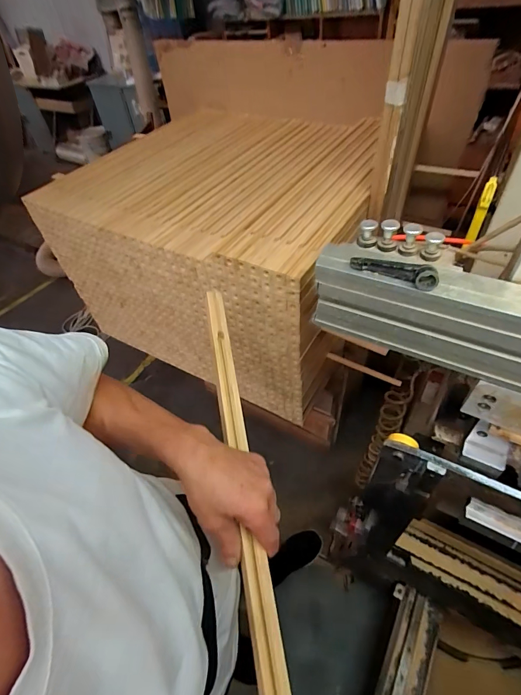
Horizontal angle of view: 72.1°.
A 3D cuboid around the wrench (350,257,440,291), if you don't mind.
[{"bbox_3d":[0.140,-0.085,0.378,0.092,0.024,0.016,24,55,25],"label":"wrench"}]

